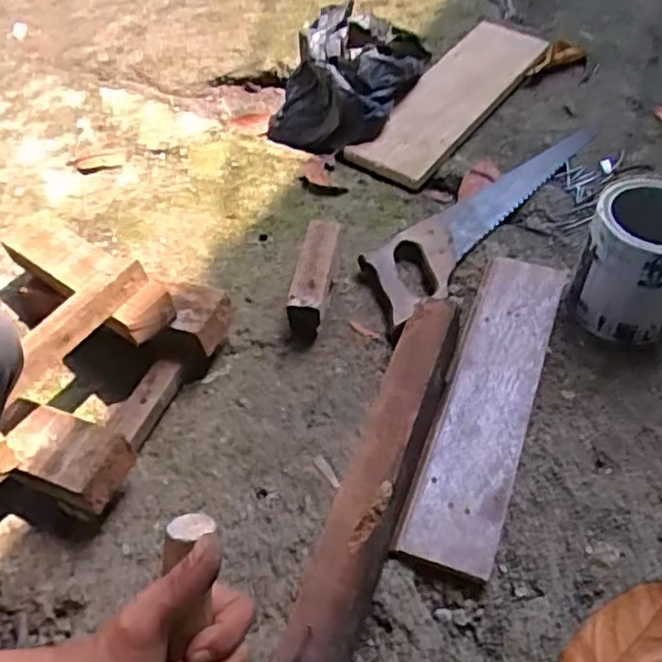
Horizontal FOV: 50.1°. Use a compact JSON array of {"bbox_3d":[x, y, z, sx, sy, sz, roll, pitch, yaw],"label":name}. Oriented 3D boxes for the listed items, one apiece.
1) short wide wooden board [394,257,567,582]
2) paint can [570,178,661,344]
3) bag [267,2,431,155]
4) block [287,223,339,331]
[{"bbox_3d":[0.154,0.059,0.683,0.081,0.020,0.357,16,55,13],"label":"short wide wooden board"},{"bbox_3d":[0.299,-0.067,0.692,0.101,0.145,0.098,-3,53,3],"label":"paint can"},{"bbox_3d":[0.017,-0.357,0.959,0.181,0.097,0.239,16,56,16],"label":"bag"},{"bbox_3d":[-0.016,-0.053,0.744,0.037,0.060,0.121,6,54,10],"label":"block"}]

